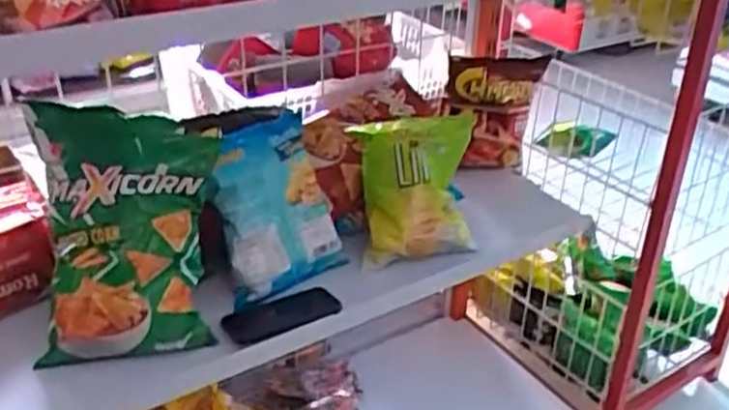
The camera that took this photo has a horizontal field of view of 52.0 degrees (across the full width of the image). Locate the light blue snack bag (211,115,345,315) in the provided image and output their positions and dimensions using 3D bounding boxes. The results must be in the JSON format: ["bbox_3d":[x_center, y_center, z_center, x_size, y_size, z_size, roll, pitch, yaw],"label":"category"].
[{"bbox_3d":[-0.115,-0.002,0.988,0.174,0.222,0.051,-19,2,-41],"label":"light blue snack bag"}]

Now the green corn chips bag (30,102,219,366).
[{"bbox_3d":[-0.275,0.027,0.864,0.199,0.297,0.111,-2,-6,-9],"label":"green corn chips bag"}]

